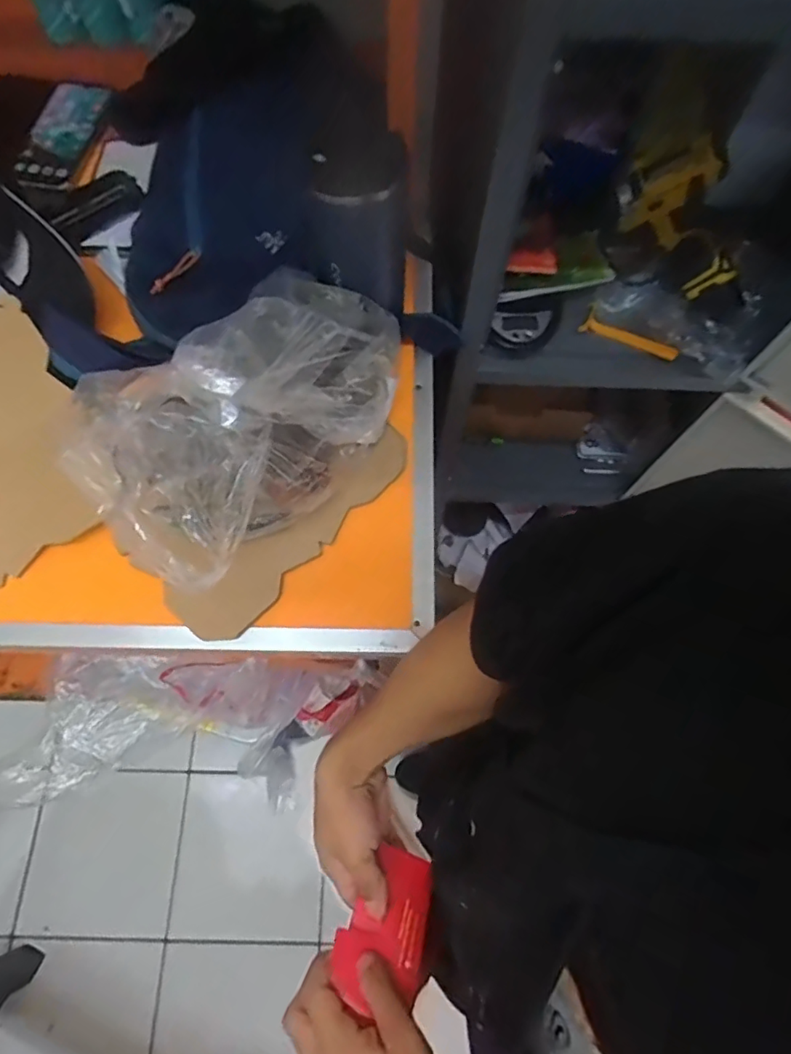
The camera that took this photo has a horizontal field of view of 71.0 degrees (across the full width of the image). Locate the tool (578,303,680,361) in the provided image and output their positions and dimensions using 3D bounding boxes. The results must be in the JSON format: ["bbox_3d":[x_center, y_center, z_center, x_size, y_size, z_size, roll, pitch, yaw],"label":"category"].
[{"bbox_3d":[0.270,-0.219,0.638,0.110,0.014,0.031,26,71,10],"label":"tool"}]

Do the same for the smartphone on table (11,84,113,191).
[{"bbox_3d":[-0.391,-0.466,0.656,0.080,0.015,0.164,7,69,2],"label":"smartphone on table"}]

